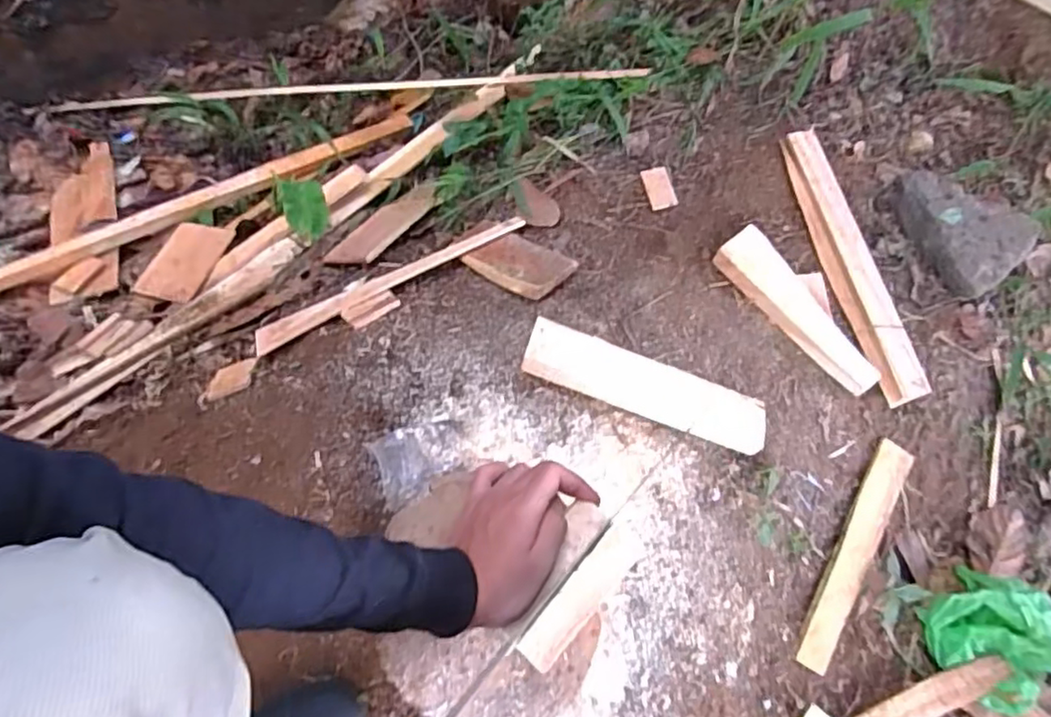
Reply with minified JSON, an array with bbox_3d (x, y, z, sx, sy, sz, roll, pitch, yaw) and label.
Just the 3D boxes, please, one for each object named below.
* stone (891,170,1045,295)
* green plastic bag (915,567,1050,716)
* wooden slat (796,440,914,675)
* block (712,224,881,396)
[{"bbox_3d":[0.568,-0.177,0.845,0.120,0.085,0.175,-36,64,-27],"label":"stone"},{"bbox_3d":[0.569,0.341,0.768,0.123,0.091,0.151,-31,62,-25],"label":"green plastic bag"},{"bbox_3d":[0.395,0.233,0.764,0.052,0.009,0.285,32,75,-9],"label":"wooden slat"},{"bbox_3d":[0.346,-0.061,0.810,0.061,0.033,0.244,-35,79,-26],"label":"block"}]

